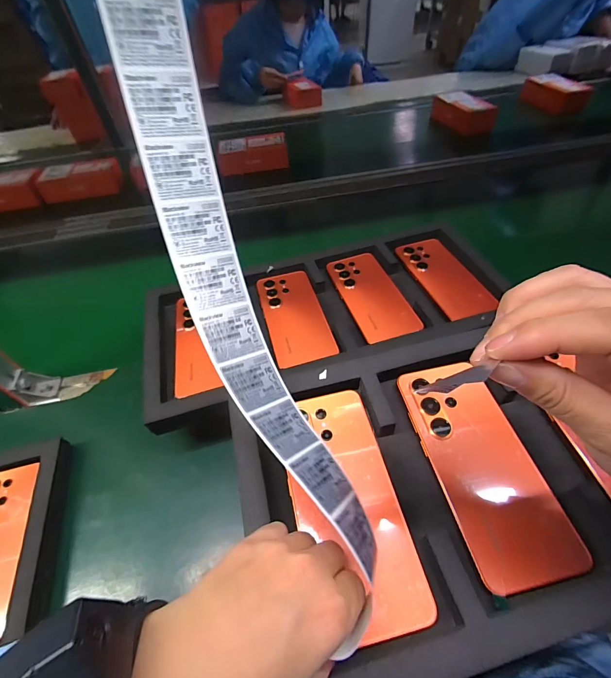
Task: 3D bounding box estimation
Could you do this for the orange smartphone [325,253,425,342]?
[{"bbox_3d":[0.093,-0.065,0.475,0.079,0.009,0.167,-16,52,-9],"label":"orange smartphone"}]

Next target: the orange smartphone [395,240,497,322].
[{"bbox_3d":[0.199,-0.093,0.494,0.079,0.008,0.166,-13,51,-6],"label":"orange smartphone"}]

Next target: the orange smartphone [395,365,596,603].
[{"bbox_3d":[0.139,0.096,0.273,0.077,0.014,0.165,-12,51,-6],"label":"orange smartphone"}]

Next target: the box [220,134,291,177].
[{"bbox_3d":[-0.143,-0.509,0.939,0.191,0.065,0.084,-6,51,-1],"label":"box"}]

